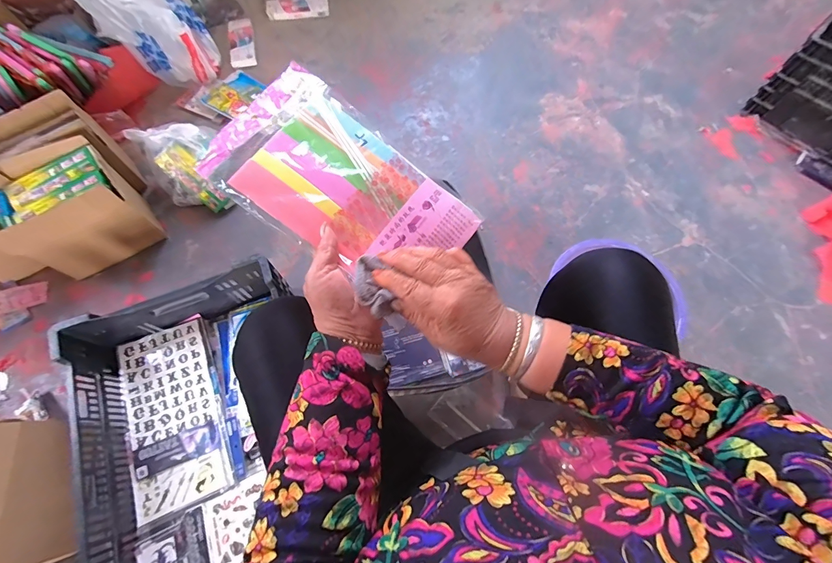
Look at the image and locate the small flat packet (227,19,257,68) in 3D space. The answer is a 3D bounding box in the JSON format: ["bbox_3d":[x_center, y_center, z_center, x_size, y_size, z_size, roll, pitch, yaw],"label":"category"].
[{"bbox_3d":[-0.579,-0.804,1.210,0.080,0.019,0.226,-11,67,-7],"label":"small flat packet"}]

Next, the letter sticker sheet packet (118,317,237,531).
[{"bbox_3d":[-0.485,0.262,0.730,0.173,0.017,0.348,-21,72,-7],"label":"letter sticker sheet packet"}]

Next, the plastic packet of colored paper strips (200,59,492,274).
[{"bbox_3d":[-0.082,-0.103,0.386,0.268,0.016,0.161,41,74,3],"label":"plastic packet of colored paper strips"}]

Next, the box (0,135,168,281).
[{"bbox_3d":[-0.774,-0.160,0.845,0.222,0.219,0.179,-32,71,-17],"label":"box"}]

